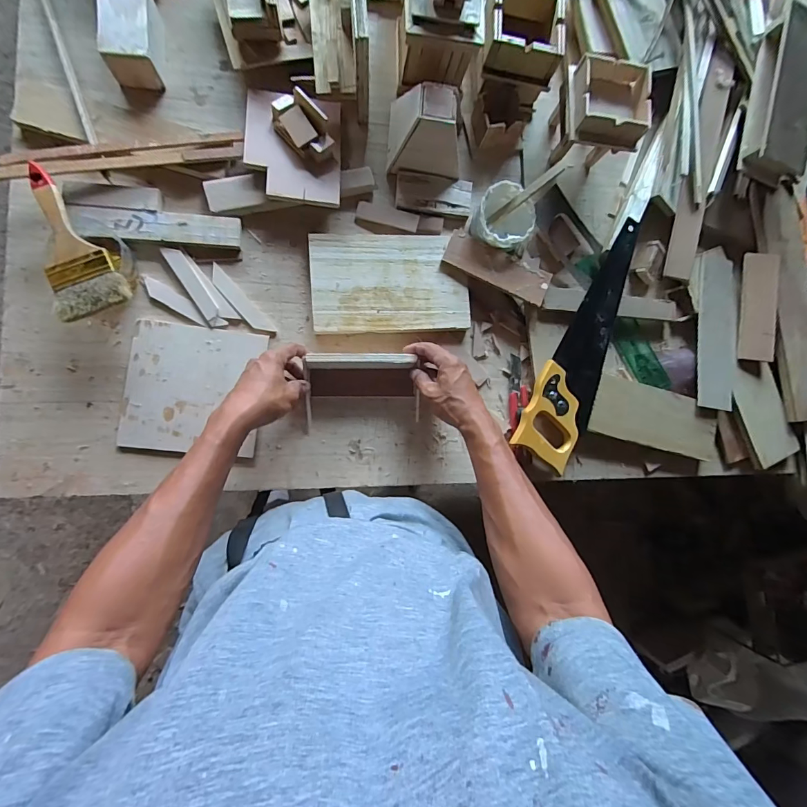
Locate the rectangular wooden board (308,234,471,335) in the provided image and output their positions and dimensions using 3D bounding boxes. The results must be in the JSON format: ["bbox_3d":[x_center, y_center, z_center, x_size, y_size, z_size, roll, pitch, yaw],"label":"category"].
[{"bbox_3d":[-0.018,-0.177,0.598,0.228,0.020,0.143,-3,86,-9],"label":"rectangular wooden board"}]

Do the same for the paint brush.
[{"bbox_3d":[-0.408,-0.193,0.482,0.080,0.015,0.182,-28,92,-11],"label":"paint brush"}]

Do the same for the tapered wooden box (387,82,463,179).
[{"bbox_3d":[0.038,-0.408,0.590,0.111,0.075,0.104,4,84,-8],"label":"tapered wooden box"}]

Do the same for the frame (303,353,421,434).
[{"bbox_3d":[-0.058,-0.020,0.574,0.161,0.056,0.094,-2,85,-8],"label":"frame"}]

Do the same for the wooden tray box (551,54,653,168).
[{"bbox_3d":[0.297,-0.447,0.624,0.114,0.099,0.122,4,84,-8],"label":"wooden tray box"}]

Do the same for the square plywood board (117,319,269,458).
[{"bbox_3d":[-0.286,-0.021,0.548,0.170,0.005,0.171,6,84,-8],"label":"square plywood board"}]

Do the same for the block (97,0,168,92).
[{"bbox_3d":[-0.367,-0.498,0.544,0.069,0.056,0.112,-1,85,-8],"label":"block"}]

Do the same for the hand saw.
[{"bbox_3d":[0.283,-0.097,0.625,0.099,0.033,0.396,24,82,-6],"label":"hand saw"}]

